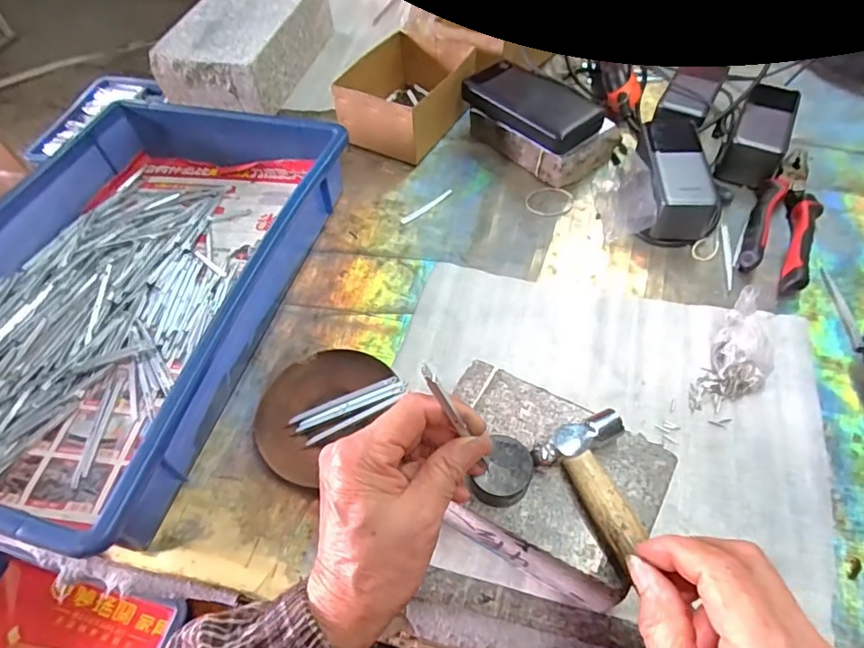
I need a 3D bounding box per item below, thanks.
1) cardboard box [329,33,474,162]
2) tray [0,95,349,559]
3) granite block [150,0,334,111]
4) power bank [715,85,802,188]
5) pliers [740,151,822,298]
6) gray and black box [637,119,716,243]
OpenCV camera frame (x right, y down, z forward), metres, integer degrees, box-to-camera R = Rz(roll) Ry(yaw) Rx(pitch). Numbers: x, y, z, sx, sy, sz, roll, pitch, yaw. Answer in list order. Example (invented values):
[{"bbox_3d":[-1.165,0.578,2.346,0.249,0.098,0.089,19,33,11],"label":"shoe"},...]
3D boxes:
[{"bbox_3d":[-0.028,-0.281,0.628,0.126,0.071,0.172,22,57,17],"label":"cardboard box"},{"bbox_3d":[-0.272,-0.047,0.463,0.278,0.071,0.432,12,55,10],"label":"tray"},{"bbox_3d":[-0.245,-0.381,0.692,0.143,0.086,0.243,9,55,8],"label":"granite block"},{"bbox_3d":[0.366,-0.212,0.573,0.056,0.052,0.131,25,58,18],"label":"power bank"},{"bbox_3d":[0.359,-0.114,0.520,0.058,0.023,0.208,22,57,16],"label":"pliers"},{"bbox_3d":[0.247,-0.156,0.532,0.063,0.057,0.148,6,54,5],"label":"gray and black box"}]

